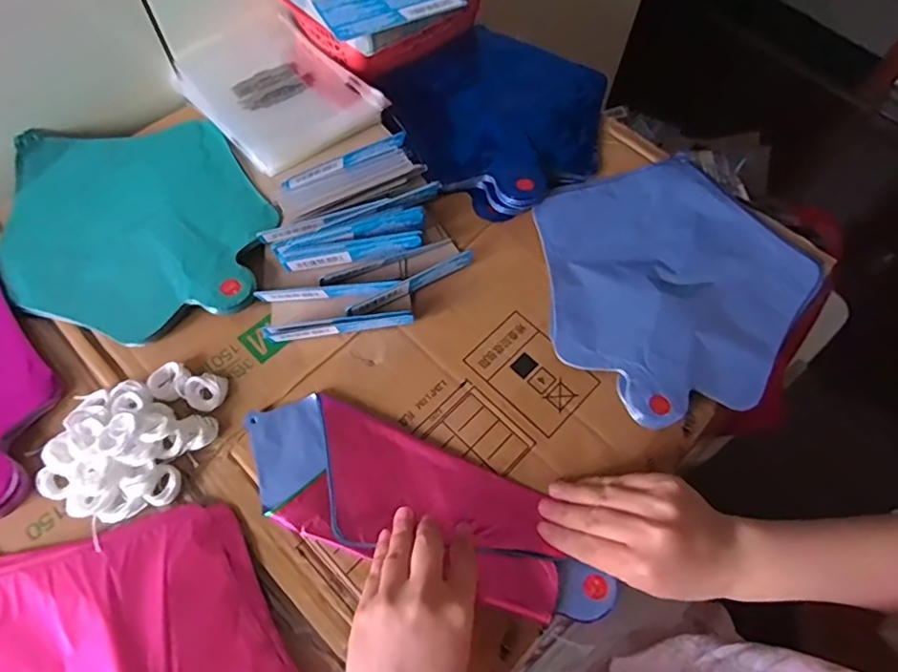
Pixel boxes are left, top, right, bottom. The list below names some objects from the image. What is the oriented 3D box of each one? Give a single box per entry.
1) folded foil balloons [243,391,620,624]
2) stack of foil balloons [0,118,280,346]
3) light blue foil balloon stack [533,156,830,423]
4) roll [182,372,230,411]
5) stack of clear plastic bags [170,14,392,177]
[{"bbox_3d":[-0.017,0.122,0.392,0.269,0.011,0.091,24,65,7],"label":"folded foil balloons"},{"bbox_3d":[-0.271,-0.100,0.479,0.205,0.015,0.250,-31,69,-17],"label":"stack of foil balloons"},{"bbox_3d":[0.192,-0.051,0.475,0.231,0.019,0.223,-19,66,-12],"label":"light blue foil balloon stack"},{"bbox_3d":[-0.179,0.041,0.416,0.030,0.012,0.028,1,64,-3],"label":"roll"},{"bbox_3d":[-0.173,-0.246,0.545,0.134,0.021,0.200,-38,71,-19],"label":"stack of clear plastic bags"}]

